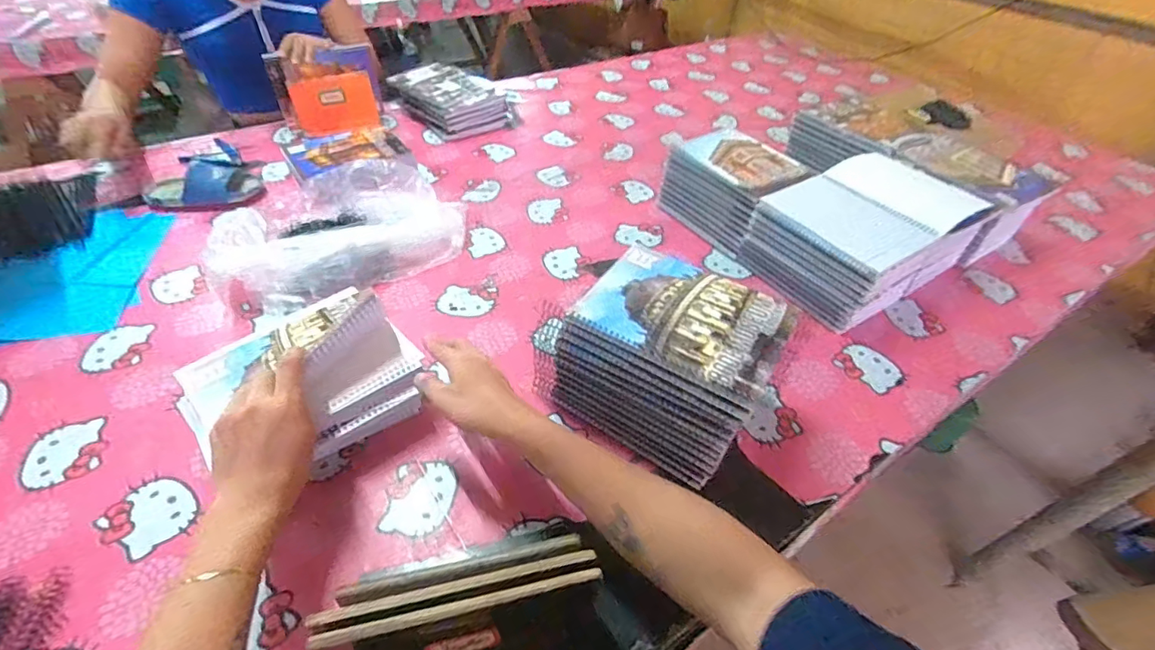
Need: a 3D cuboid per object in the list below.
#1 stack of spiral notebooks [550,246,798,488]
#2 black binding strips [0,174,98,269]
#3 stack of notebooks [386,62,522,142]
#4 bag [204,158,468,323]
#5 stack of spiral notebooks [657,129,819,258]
[{"bbox_3d":[0.096,0.041,0.559,0.206,0.157,0.158,28,49,22],"label":"stack of spiral notebooks"},{"bbox_3d":[-0.893,-0.183,0.832,0.161,0.007,0.238,-24,51,-25],"label":"black binding strips"},{"bbox_3d":[-0.277,-0.505,1.125,0.183,0.068,0.245,-31,55,-30],"label":"stack of notebooks"},{"bbox_3d":[-0.352,-0.157,0.763,0.368,0.091,0.220,-22,50,-24],"label":"bag"},{"bbox_3d":[0.266,-0.231,0.863,0.160,0.129,0.189,-25,52,-26],"label":"stack of spiral notebooks"}]

